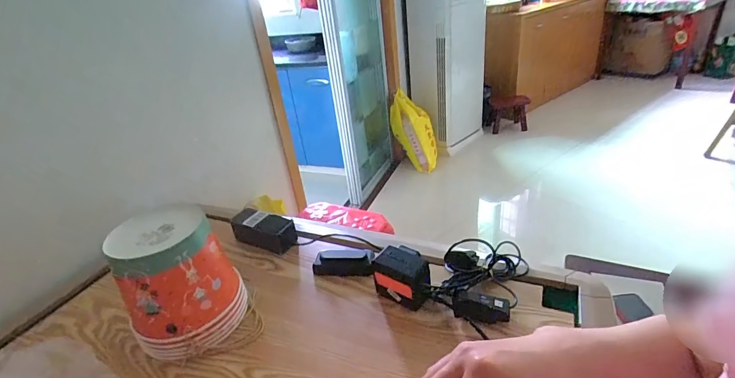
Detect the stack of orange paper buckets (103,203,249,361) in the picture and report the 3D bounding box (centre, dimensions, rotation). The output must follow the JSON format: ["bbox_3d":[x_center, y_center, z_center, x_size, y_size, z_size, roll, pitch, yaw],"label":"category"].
[{"bbox_3d":[-0.271,0.131,0.560,0.152,0.170,0.150,-23,32,-27],"label":"stack of orange paper buckets"}]

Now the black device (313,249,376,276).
[{"bbox_3d":[-0.039,0.126,0.658,0.108,0.036,0.046,-1,29,12],"label":"black device"}]

